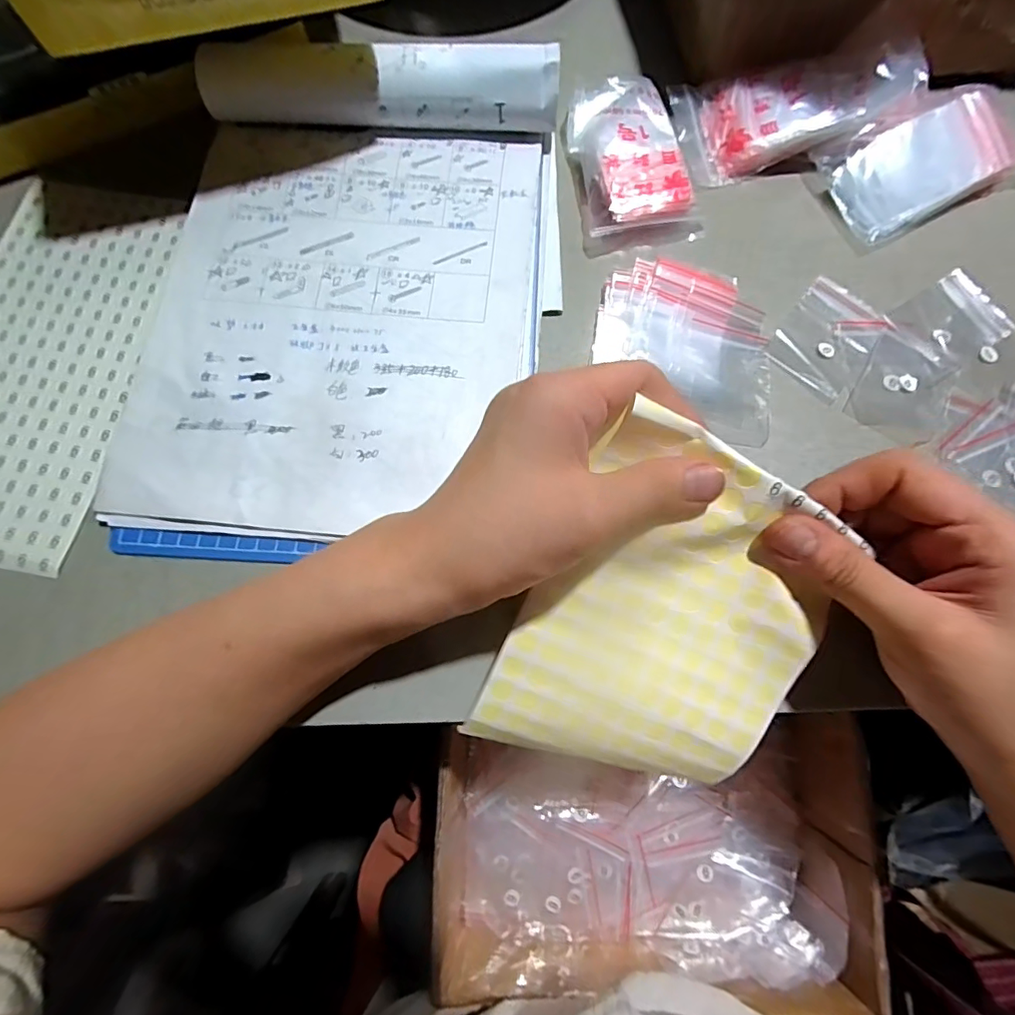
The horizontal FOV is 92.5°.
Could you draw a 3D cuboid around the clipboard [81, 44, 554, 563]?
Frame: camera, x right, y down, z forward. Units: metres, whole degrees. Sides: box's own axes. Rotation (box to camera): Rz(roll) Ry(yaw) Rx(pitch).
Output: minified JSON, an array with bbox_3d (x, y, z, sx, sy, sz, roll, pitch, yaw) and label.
[{"bbox_3d":[-0.091,-0.121,0.272,0.226,0.029,0.303,4,75,0],"label":"clipboard"}]

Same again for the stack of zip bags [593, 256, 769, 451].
[{"bbox_3d":[0.102,-0.093,0.279,0.102,0.013,0.099,12,76,2],"label":"stack of zip bags"}]

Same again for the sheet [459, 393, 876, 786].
[{"bbox_3d":[0.071,0.053,0.216,0.123,0.013,0.159,24,99,-4],"label":"sheet"}]

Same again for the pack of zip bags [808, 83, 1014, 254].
[{"bbox_3d":[0.261,-0.222,0.306,0.125,0.028,0.075,-27,77,-7],"label":"pack of zip bags"}]

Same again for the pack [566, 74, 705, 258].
[{"bbox_3d":[0.076,-0.224,0.307,0.069,0.018,0.118,-10,76,-3],"label":"pack"}]

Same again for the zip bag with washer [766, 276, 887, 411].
[{"bbox_3d":[0.190,-0.101,0.287,0.052,0.004,0.072,35,78,8],"label":"zip bag with washer"}]

